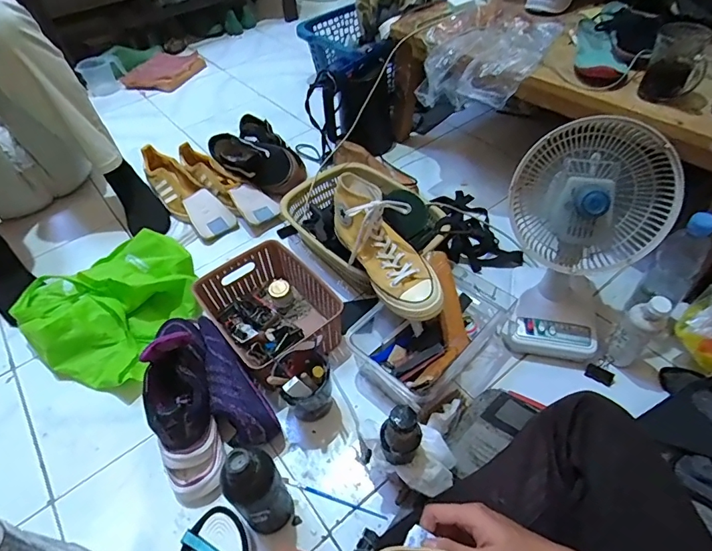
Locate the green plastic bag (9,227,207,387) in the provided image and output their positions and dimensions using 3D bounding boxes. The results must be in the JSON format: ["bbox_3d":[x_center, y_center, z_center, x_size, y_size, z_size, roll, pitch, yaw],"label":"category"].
[{"bbox_3d":[-0.470,0.045,0.852,0.323,0.088,0.303,18,53,20],"label":"green plastic bag"}]

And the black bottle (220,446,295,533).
[{"bbox_3d":[-0.122,0.279,0.561,0.067,0.175,0.057,-37,56,-25],"label":"black bottle"}]

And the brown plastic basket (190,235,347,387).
[{"bbox_3d":[-0.149,0.062,0.815,0.210,0.094,0.248,-32,54,-22],"label":"brown plastic basket"}]

